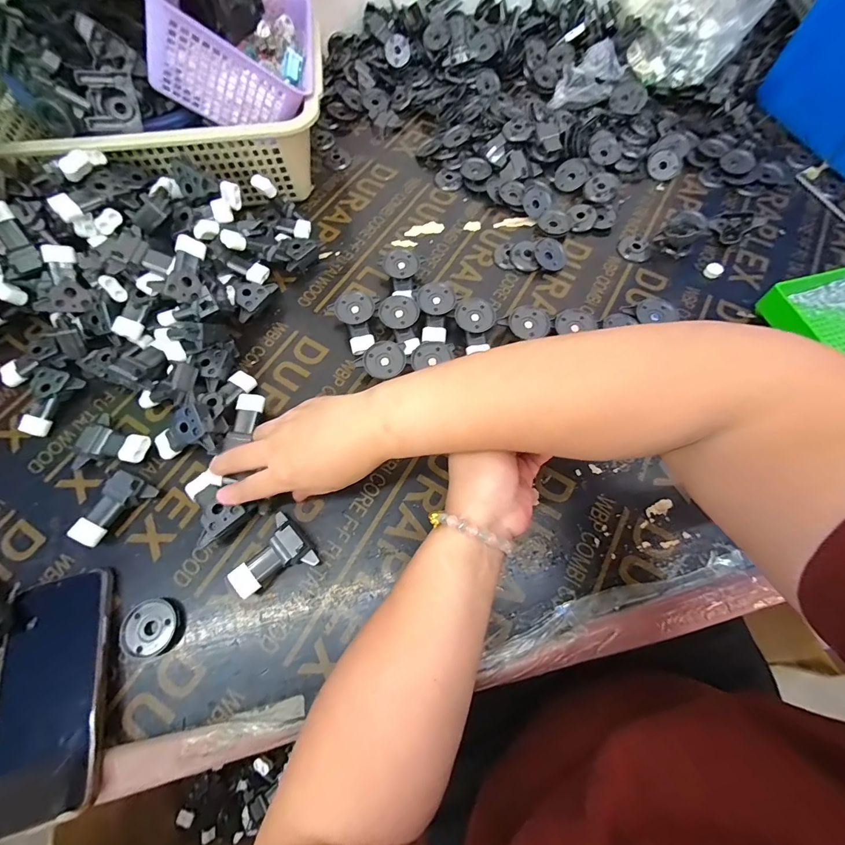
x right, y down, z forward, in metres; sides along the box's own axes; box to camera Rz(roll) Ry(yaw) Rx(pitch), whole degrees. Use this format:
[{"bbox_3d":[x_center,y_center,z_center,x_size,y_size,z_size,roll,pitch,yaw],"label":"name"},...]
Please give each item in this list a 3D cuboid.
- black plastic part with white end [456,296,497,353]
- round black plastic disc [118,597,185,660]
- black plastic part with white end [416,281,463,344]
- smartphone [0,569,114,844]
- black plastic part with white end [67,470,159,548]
[{"bbox_3d":[0.057,-0.107,0.425,0.040,0.029,0.055,3,67,1],"label":"black plastic part with white end"},{"bbox_3d":[-0.223,0.170,0.315,0.045,0.010,0.042,0,67,0],"label":"round black plastic disc"},{"bbox_3d":[0.013,-0.123,0.434,0.043,0.030,0.064,18,68,7],"label":"black plastic part with white end"},{"bbox_3d":[-0.283,0.205,0.294,0.074,0.019,0.161,-15,68,-7],"label":"smartphone"},{"bbox_3d":[-0.283,0.076,0.349,0.040,0.023,0.065,37,72,14],"label":"black plastic part with white end"}]

